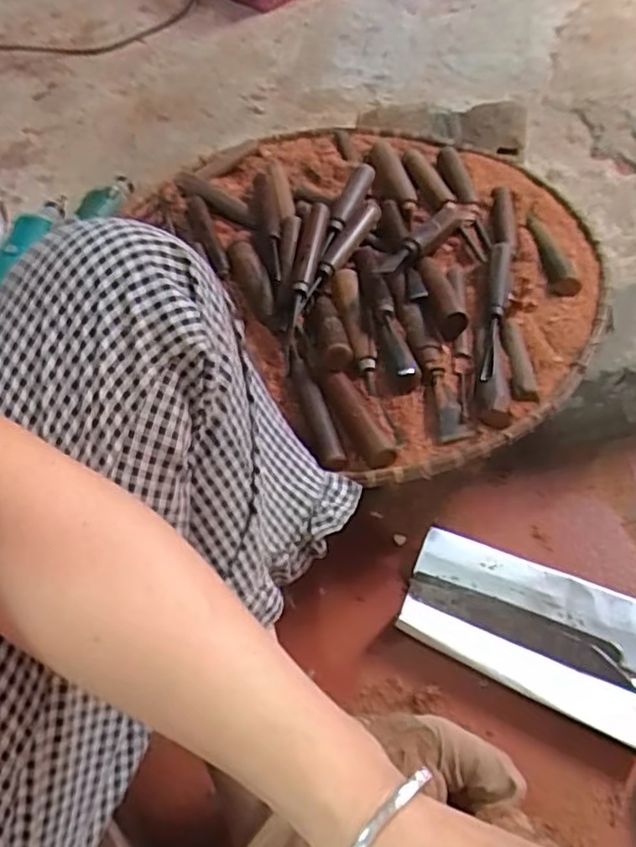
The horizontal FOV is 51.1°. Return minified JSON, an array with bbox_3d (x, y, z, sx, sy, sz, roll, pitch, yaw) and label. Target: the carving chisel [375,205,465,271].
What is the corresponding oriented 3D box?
[{"bbox_3d":[0.108,-0.185,0.662,0.024,0.023,0.190,25,43,20],"label":"carving chisel"}]

